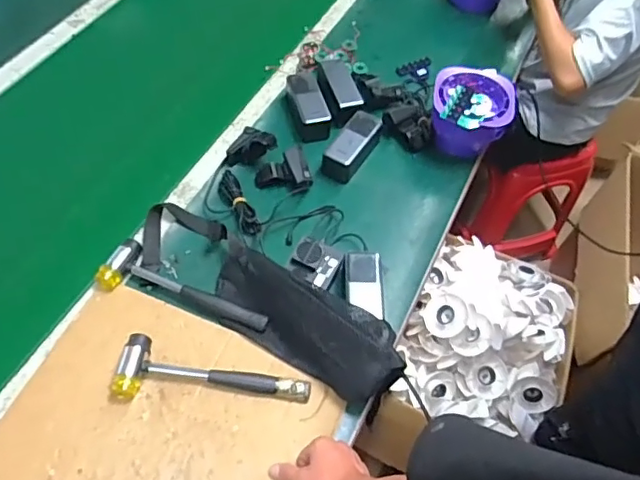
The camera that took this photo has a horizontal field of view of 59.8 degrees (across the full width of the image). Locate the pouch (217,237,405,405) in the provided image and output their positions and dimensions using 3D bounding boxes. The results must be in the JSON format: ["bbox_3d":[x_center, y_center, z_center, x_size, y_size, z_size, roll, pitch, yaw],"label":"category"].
[{"bbox_3d":[-0.030,0.105,0.755,0.300,0.095,0.108,37,60,18],"label":"pouch"}]

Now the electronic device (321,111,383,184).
[{"bbox_3d":[0.057,-0.163,0.973,0.059,0.046,0.143,30,58,14],"label":"electronic device"}]

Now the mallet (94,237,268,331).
[{"bbox_3d":[-0.198,0.084,0.791,0.244,0.032,0.081,28,58,13],"label":"mallet"}]

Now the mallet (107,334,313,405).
[{"bbox_3d":[-0.139,0.182,0.731,0.253,0.035,0.081,9,56,0],"label":"mallet"}]

